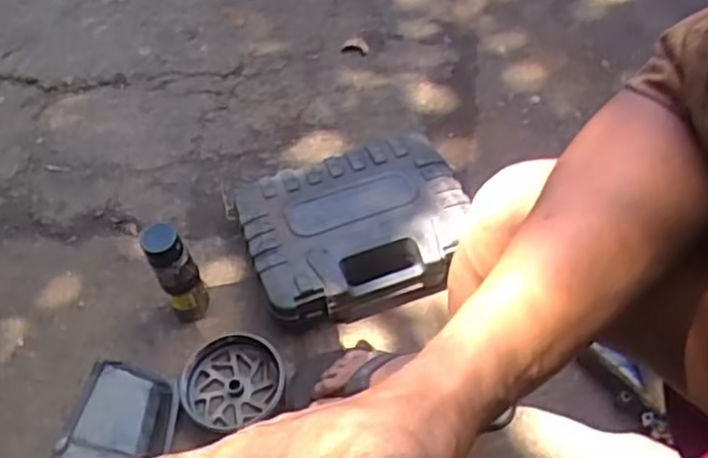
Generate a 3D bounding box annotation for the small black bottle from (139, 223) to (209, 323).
[{"bbox_3d":[-0.236,0.065,0.926,0.053,0.180,0.044,-25,56,-13],"label":"small black bottle"}]

